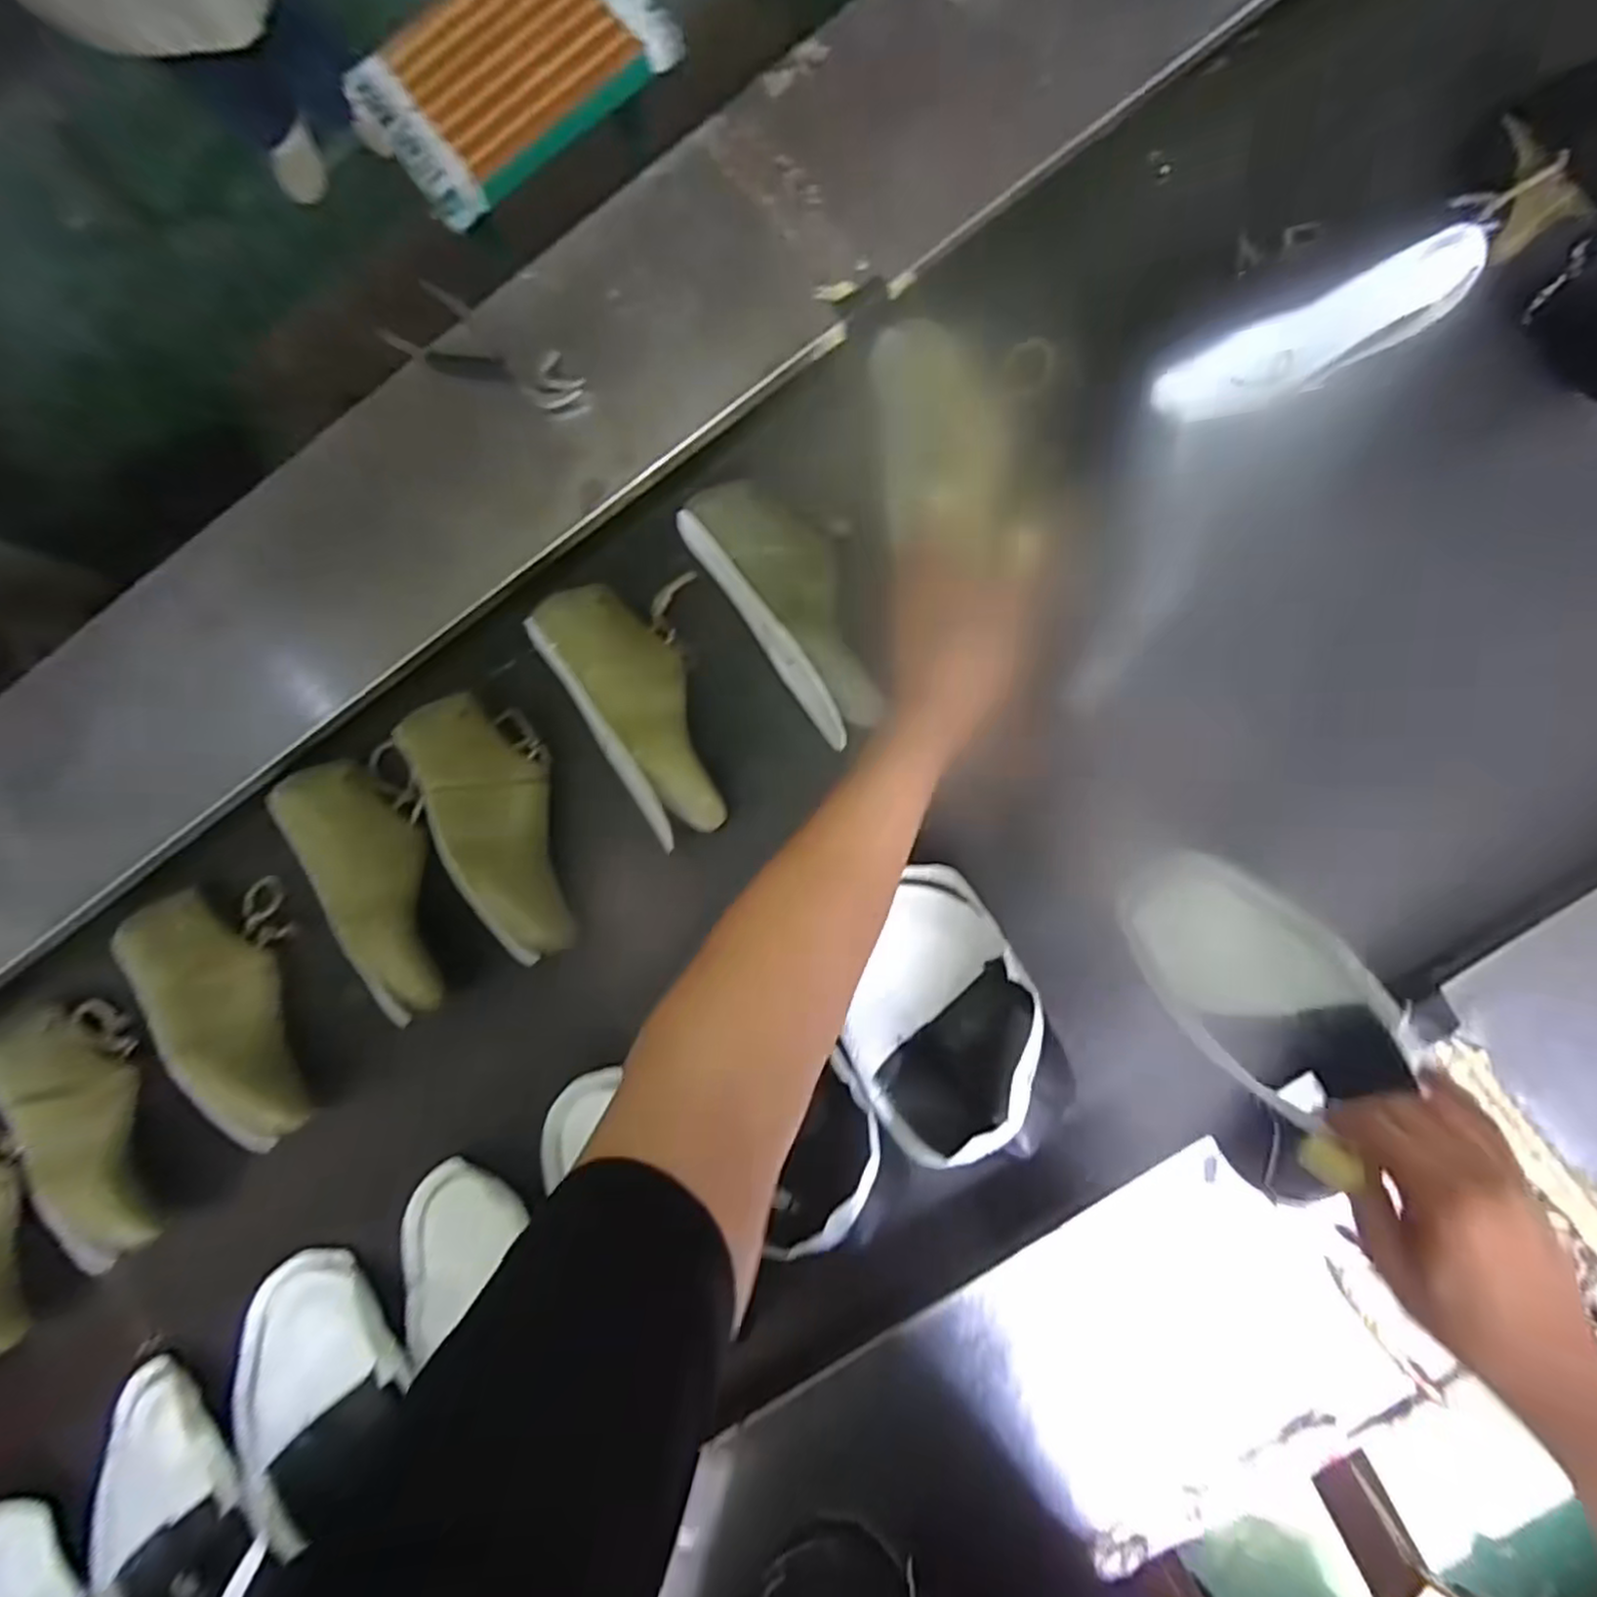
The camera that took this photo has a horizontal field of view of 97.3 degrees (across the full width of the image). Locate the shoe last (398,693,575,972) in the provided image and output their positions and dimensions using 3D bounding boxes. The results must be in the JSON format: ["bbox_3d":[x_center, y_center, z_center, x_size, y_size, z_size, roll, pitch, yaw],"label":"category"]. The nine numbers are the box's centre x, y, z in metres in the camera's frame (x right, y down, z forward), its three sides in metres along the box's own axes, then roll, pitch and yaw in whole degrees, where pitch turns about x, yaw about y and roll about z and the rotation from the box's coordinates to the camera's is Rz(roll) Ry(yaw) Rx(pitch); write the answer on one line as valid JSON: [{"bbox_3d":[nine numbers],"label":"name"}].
[{"bbox_3d":[-0.254,0.017,0.614,0.094,0.072,0.233,-29,85,5],"label":"shoe last"}]

